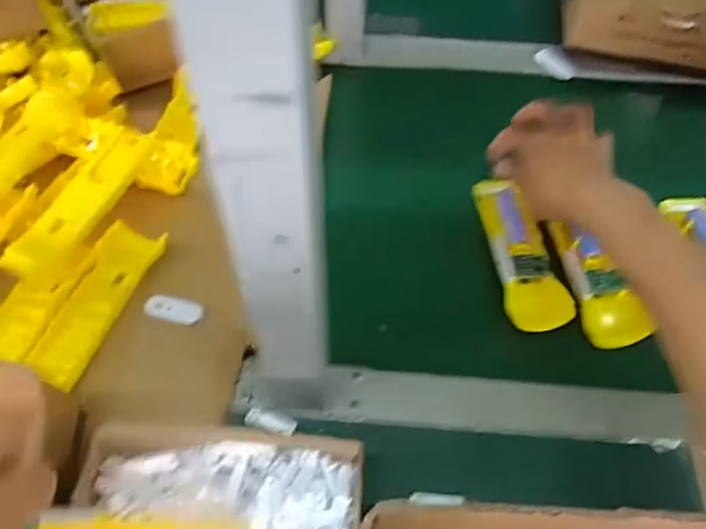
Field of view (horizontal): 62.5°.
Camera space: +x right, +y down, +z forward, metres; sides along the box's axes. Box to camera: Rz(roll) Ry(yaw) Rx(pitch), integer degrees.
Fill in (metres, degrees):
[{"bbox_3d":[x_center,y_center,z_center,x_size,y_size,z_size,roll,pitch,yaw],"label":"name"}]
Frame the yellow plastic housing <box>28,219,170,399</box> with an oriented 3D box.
[{"bbox_3d":[-0.214,0.029,0.483,0.045,0.015,0.148,15,58,10],"label":"yellow plastic housing"}]

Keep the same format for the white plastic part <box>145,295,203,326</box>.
[{"bbox_3d":[-0.151,0.038,0.489,0.049,0.008,0.021,10,57,7],"label":"white plastic part"}]

